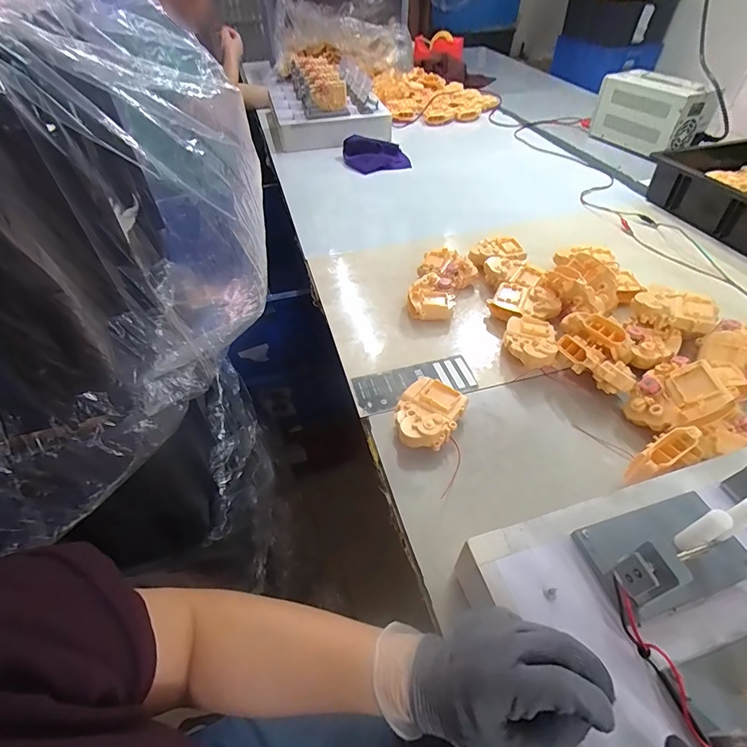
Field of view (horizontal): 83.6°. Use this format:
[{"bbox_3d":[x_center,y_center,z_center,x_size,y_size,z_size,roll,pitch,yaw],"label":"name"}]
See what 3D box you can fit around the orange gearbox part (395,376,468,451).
[{"bbox_3d":[0.066,0.052,0.505,0.071,0.043,0.096,21,50,20],"label":"orange gearbox part"}]

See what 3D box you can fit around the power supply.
[{"bbox_3d":[0.741,-0.706,1.136,0.118,0.159,0.283,-12,47,-10],"label":"power supply"}]

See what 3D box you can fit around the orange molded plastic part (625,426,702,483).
[{"bbox_3d":[0.283,0.079,0.409,0.082,0.021,0.027,-33,50,-8],"label":"orange molded plastic part"}]

